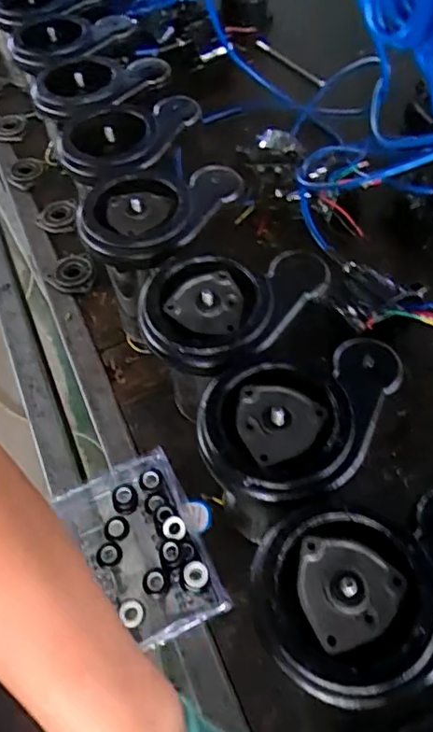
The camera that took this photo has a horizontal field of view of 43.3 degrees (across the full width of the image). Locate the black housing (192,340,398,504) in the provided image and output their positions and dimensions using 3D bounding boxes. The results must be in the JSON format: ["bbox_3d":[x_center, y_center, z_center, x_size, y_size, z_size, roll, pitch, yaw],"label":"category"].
[{"bbox_3d":[0.069,0.039,0.410,0.160,0.019,0.111,-12,58,-3],"label":"black housing"}]

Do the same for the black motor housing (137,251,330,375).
[{"bbox_3d":[0.017,-0.051,0.471,0.164,0.028,0.109,-7,58,0],"label":"black motor housing"}]

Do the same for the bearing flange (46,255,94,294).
[{"bbox_3d":[-0.197,-0.126,0.735,0.063,0.019,0.056,-3,58,3],"label":"bearing flange"}]

